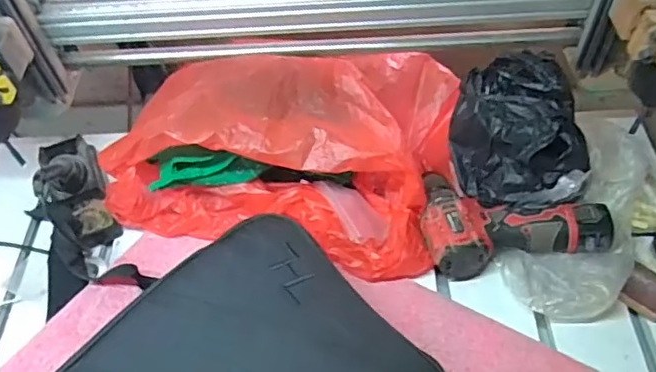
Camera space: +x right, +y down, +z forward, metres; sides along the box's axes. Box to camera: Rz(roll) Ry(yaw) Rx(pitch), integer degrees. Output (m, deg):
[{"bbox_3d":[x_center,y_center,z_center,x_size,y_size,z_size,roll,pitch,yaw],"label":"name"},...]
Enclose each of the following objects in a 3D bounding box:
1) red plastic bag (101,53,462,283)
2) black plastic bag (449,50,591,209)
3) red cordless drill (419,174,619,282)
[{"bbox_3d":[-0.045,-0.068,0.689,0.391,0.162,0.273,7,56,9],"label":"red plastic bag"},{"bbox_3d":[0.221,-0.062,0.655,0.158,0.116,0.128,19,58,16],"label":"black plastic bag"},{"bbox_3d":[0.208,0.038,0.658,0.203,0.066,0.129,-6,55,0],"label":"red cordless drill"}]

